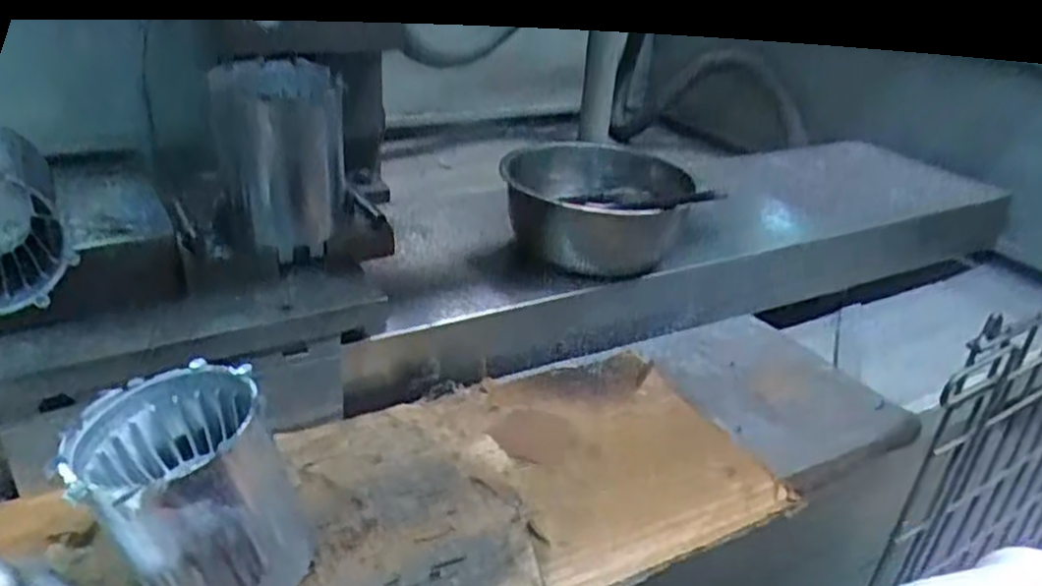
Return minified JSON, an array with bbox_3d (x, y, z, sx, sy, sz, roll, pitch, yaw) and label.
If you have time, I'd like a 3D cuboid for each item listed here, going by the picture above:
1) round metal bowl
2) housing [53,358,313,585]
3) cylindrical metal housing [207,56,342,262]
[{"bbox_3d":[0.071,-0.082,0.738,0.169,0.091,0.176,4,29,-2],"label":"round metal bowl"},{"bbox_3d":[-0.177,0.114,0.400,0.093,0.122,0.086,2,28,-1],"label":"housing"},{"bbox_3d":[-0.182,-0.102,0.572,0.088,0.133,0.087,-9,30,-20],"label":"cylindrical metal housing"}]

